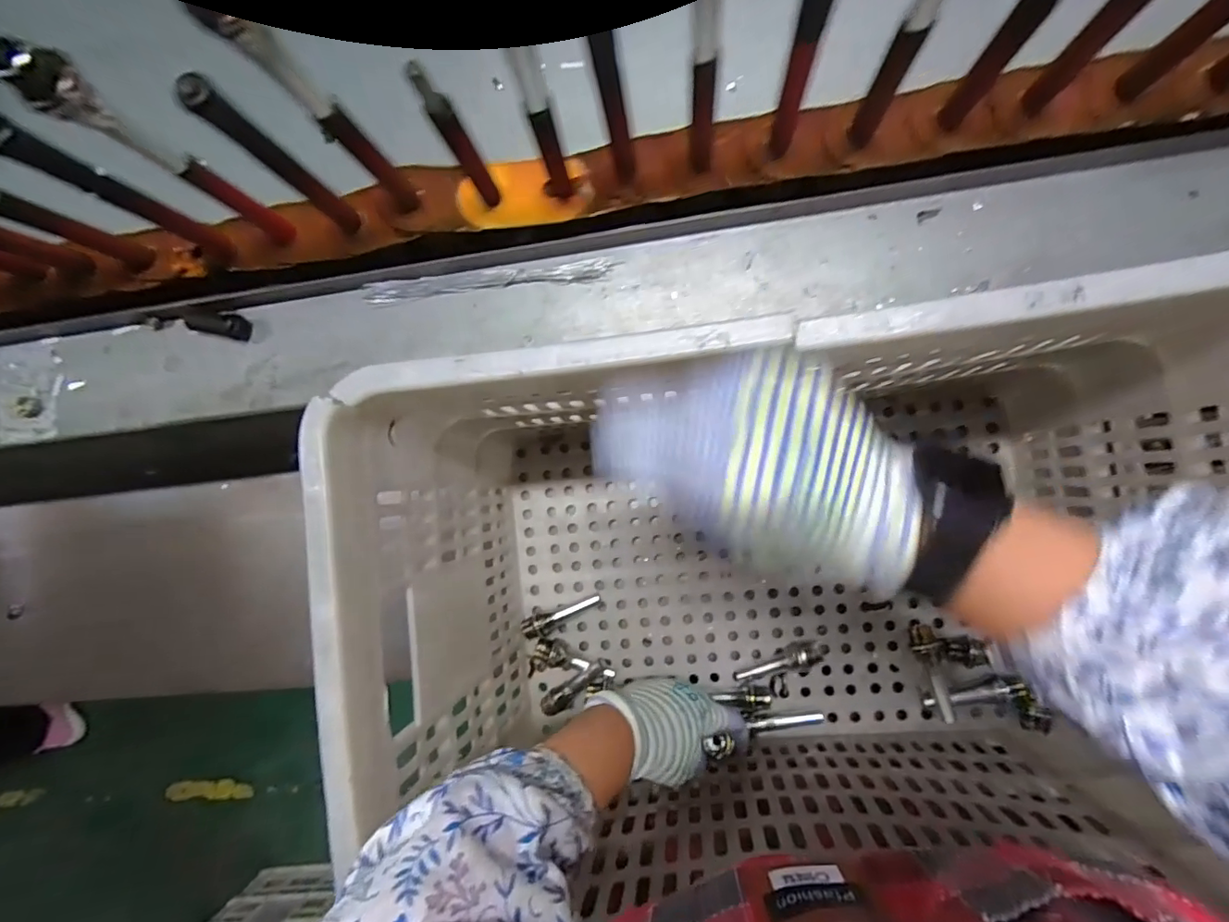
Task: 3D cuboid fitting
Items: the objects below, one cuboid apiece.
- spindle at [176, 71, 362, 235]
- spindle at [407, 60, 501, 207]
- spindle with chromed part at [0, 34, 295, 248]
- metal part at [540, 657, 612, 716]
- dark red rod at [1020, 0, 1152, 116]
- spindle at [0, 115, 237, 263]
[{"bbox_3d":[-0.195,-0.175,0.320,0.019,0.151,0.017,36,92,8],"label":"spindle"},{"bbox_3d":[-0.091,-0.187,0.312,0.014,0.123,0.008,-38,83,4],"label":"spindle"},{"bbox_3d":[-0.247,-0.168,0.311,0.025,0.181,0.025,36,92,8],"label":"spindle with chromed part"},{"bbox_3d":[-0.038,0.221,0.514,0.079,0.023,0.021,-37,83,4],"label":"metal part"},{"bbox_3d":[0.252,-0.224,0.270,0.016,0.122,0.014,41,93,8],"label":"dark red rod"},{"bbox_3d":[-0.299,-0.160,0.331,0.019,0.155,0.016,40,92,8],"label":"spindle"}]

